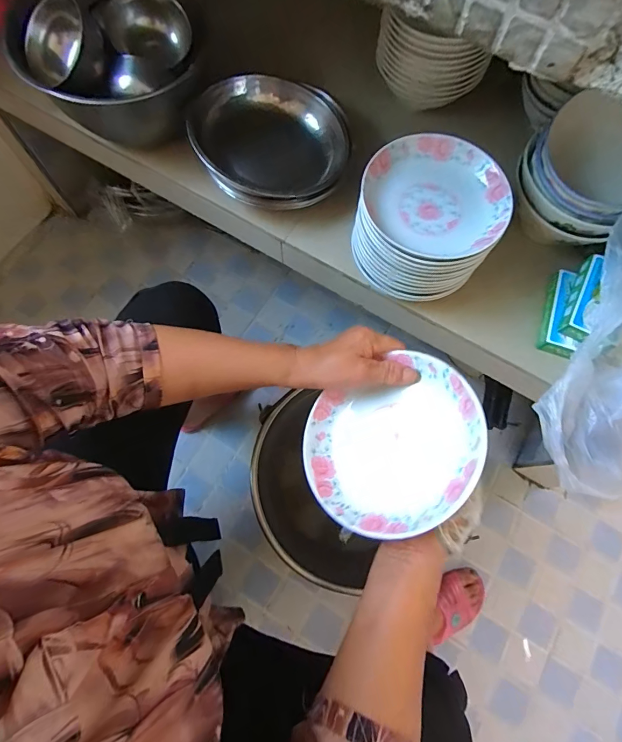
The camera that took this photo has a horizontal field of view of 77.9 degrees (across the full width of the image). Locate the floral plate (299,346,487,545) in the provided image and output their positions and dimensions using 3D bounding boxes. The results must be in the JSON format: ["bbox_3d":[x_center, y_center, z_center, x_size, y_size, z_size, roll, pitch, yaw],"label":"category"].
[{"bbox_3d":[0.076,0.071,0.364,0.168,0.026,0.151,-30,51,18],"label":"floral plate"}]

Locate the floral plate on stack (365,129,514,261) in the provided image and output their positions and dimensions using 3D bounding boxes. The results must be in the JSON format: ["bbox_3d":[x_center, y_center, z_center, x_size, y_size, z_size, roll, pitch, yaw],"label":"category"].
[{"bbox_3d":[0.156,-0.212,0.465,0.155,0.033,0.164,0,71,-1],"label":"floral plate on stack"}]

